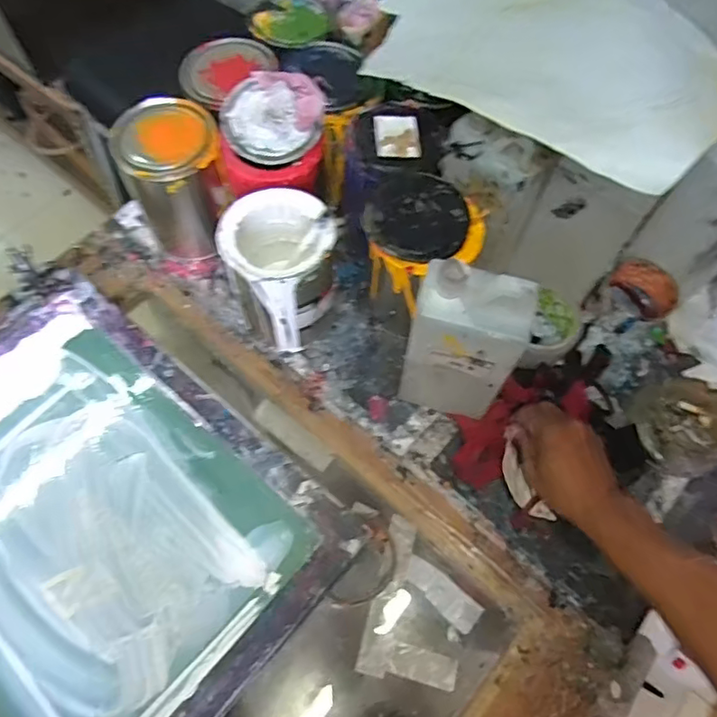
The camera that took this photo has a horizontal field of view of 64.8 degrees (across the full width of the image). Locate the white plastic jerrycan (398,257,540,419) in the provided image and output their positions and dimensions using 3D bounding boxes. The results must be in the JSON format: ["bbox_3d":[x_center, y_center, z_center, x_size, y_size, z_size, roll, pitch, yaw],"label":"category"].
[{"bbox_3d":[0.091,-0.009,0.529,0.106,0.206,0.053,21,66,8],"label":"white plastic jerrycan"}]

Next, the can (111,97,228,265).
[{"bbox_3d":[-0.205,-0.202,0.653,0.106,0.154,0.104,-20,67,-10],"label":"can"}]

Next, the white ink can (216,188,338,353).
[{"bbox_3d":[-0.081,-0.092,0.609,0.108,0.140,0.120,0,65,-1],"label":"white ink can"}]

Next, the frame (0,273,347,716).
[{"bbox_3d":[-0.280,0.153,0.531,0.452,0.069,0.357,40,70,16],"label":"frame"}]

